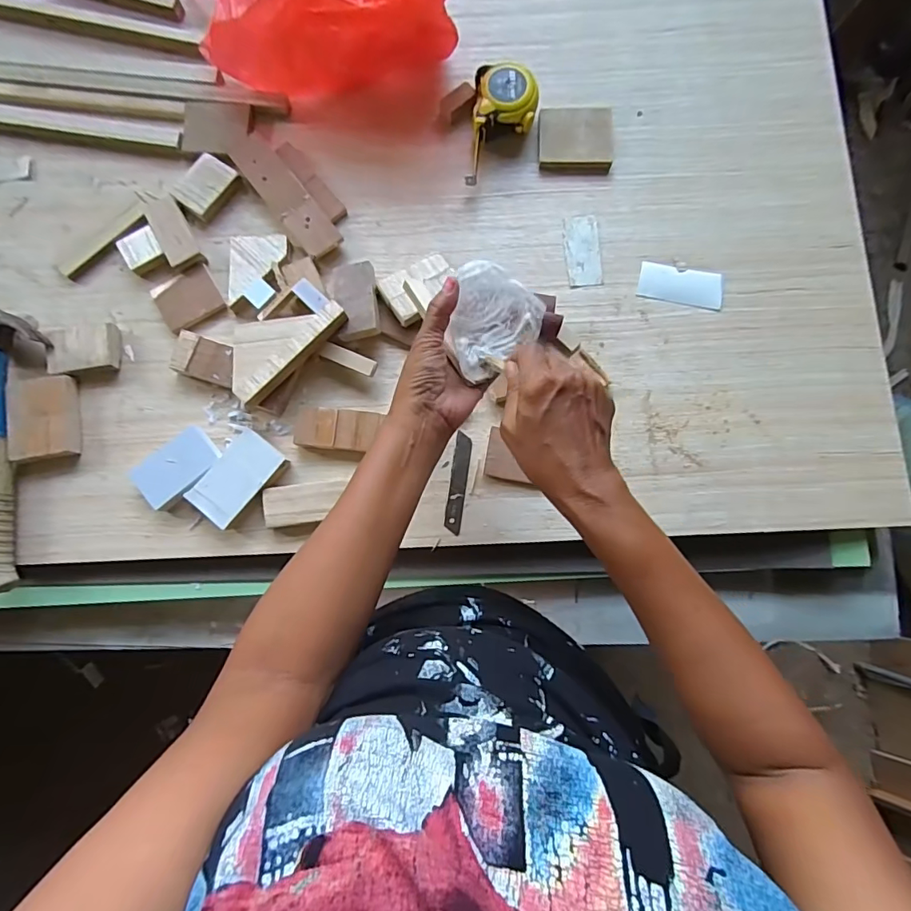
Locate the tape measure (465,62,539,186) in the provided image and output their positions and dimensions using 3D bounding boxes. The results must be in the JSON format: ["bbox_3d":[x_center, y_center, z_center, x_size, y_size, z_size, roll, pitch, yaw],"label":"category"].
[{"bbox_3d":[0.052,-0.362,0.545,0.068,0.038,0.125,6,82,0],"label":"tape measure"}]

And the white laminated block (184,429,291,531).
[{"bbox_3d":[-0.220,0.024,0.496,0.054,0.015,0.091,38,84,4],"label":"white laminated block"}]

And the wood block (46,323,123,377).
[{"bbox_3d":[-0.391,-0.112,0.521,0.066,0.018,0.054,-8,83,-1],"label":"wood block"}]

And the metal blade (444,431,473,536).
[{"bbox_3d":[0.003,0.029,0.510,0.018,0.004,0.103,8,82,1],"label":"metal blade"}]

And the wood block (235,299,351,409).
[{"bbox_3d":[-0.181,-0.117,0.507,0.067,0.027,0.132,44,84,5],"label":"wood block"}]

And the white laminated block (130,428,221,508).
[{"bbox_3d":[-0.283,0.013,0.504,0.085,0.020,0.054,-38,84,-5],"label":"white laminated block"}]

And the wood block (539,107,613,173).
[{"bbox_3d":[0.135,-0.356,0.555,0.081,0.015,0.067,3,82,0],"label":"wood block"}]

